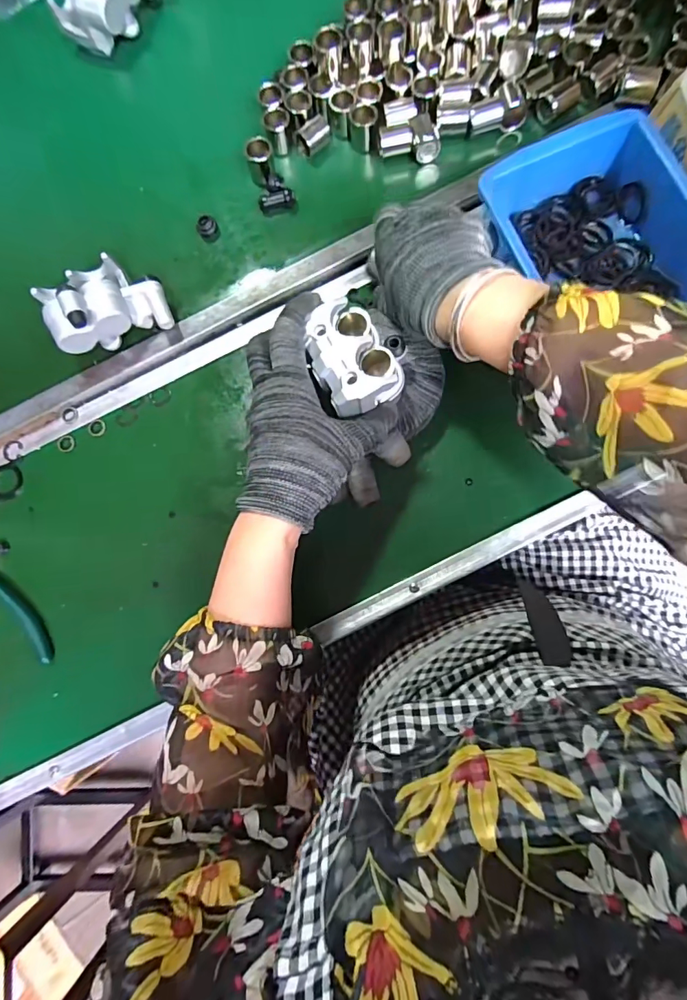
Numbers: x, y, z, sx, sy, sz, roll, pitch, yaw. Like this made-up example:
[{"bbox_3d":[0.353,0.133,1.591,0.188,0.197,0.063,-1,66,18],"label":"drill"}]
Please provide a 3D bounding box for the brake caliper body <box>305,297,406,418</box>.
[{"bbox_3d":[0.010,-0.100,0.323,0.062,0.036,0.075,-26,81,2],"label":"brake caliper body"}]

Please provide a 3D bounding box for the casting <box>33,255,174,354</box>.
[{"bbox_3d":[-0.200,-0.169,0.391,0.091,0.067,0.071,-20,83,4],"label":"casting"}]

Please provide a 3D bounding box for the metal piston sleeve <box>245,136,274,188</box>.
[{"bbox_3d":[-0.074,-0.305,0.421,0.023,0.029,0.025,-1,84,6],"label":"metal piston sleeve"}]

